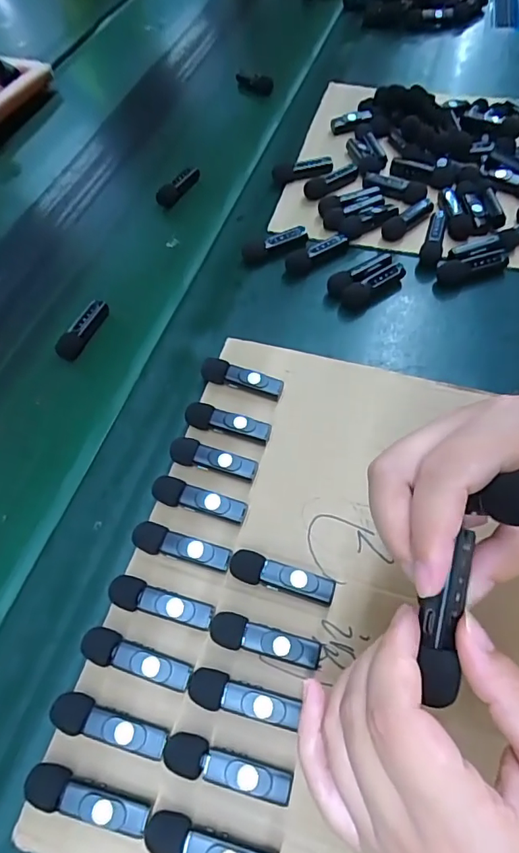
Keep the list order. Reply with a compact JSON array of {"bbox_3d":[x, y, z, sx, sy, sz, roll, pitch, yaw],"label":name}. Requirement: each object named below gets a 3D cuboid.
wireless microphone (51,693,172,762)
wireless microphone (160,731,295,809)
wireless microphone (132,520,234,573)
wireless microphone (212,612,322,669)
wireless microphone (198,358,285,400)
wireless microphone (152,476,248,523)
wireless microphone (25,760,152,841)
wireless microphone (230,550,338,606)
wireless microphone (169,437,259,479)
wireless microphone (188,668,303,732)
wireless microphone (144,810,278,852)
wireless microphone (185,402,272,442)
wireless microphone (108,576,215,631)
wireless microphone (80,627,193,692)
[{"bbox_3d":[-0.081,0.163,0.268,0.064,0.016,0.018,10,60,9],"label":"wireless microphone"},{"bbox_3d":[-0.017,0.178,0.256,0.067,0.016,0.018,10,60,9],"label":"wireless microphone"},{"bbox_3d":[-0.050,0.079,0.318,0.064,0.016,0.018,11,61,10],"label":"wireless microphone"},{"bbox_3d":[0.003,0.126,0.287,0.064,0.016,0.019,9,60,8],"label":"wireless microphone"},{"bbox_3d":[-0.014,-0.036,0.383,0.065,0.019,0.015,15,61,12],"label":"wireless microphone"},{"bbox_3d":[-0.041,0.050,0.333,0.064,0.015,0.018,13,61,11],"label":"wireless microphone"},{"bbox_3d":[-0.088,0.192,0.251,0.065,0.015,0.018,14,61,11],"label":"wireless microphone"},{"bbox_3d":[0.014,0.094,0.304,0.065,0.017,0.018,14,61,11],"label":"wireless microphone"},{"bbox_3d":[-0.033,0.023,0.348,0.062,0.016,0.017,11,61,9],"label":"wireless microphone"},{"bbox_3d":[-0.009,0.152,0.272,0.061,0.017,0.019,12,61,10],"label":"wireless microphone"},{"bbox_3d":[-0.024,0.207,0.240,0.065,0.016,0.017,10,60,9],"label":"wireless microphone"},{"bbox_3d":[-0.024,-0.002,0.363,0.064,0.017,0.017,12,61,10],"label":"wireless microphone"},{"bbox_3d":[-0.060,0.109,0.300,0.065,0.017,0.018,15,61,11],"label":"wireless microphone"},{"bbox_3d":[-0.071,0.136,0.284,0.065,0.018,0.018,15,61,11],"label":"wireless microphone"}]

